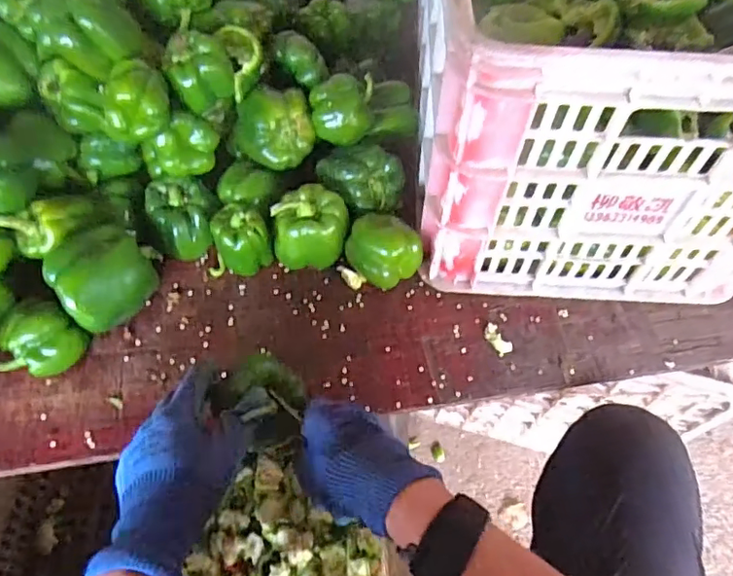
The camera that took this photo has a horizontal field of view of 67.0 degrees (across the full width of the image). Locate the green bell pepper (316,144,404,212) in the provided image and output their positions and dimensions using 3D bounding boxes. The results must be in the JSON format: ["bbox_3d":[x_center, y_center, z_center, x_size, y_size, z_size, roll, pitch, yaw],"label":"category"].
[{"bbox_3d":[-0.007,-0.117,0.604,0.096,0.052,0.063,3,55,0],"label":"green bell pepper"}]

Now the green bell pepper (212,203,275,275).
[{"bbox_3d":[-0.132,-0.053,0.586,0.054,0.069,0.055,1,55,-2],"label":"green bell pepper"}]

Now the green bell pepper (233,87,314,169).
[{"bbox_3d":[-0.101,-0.174,0.601,0.081,0.061,0.069,-16,57,-13],"label":"green bell pepper"}]

